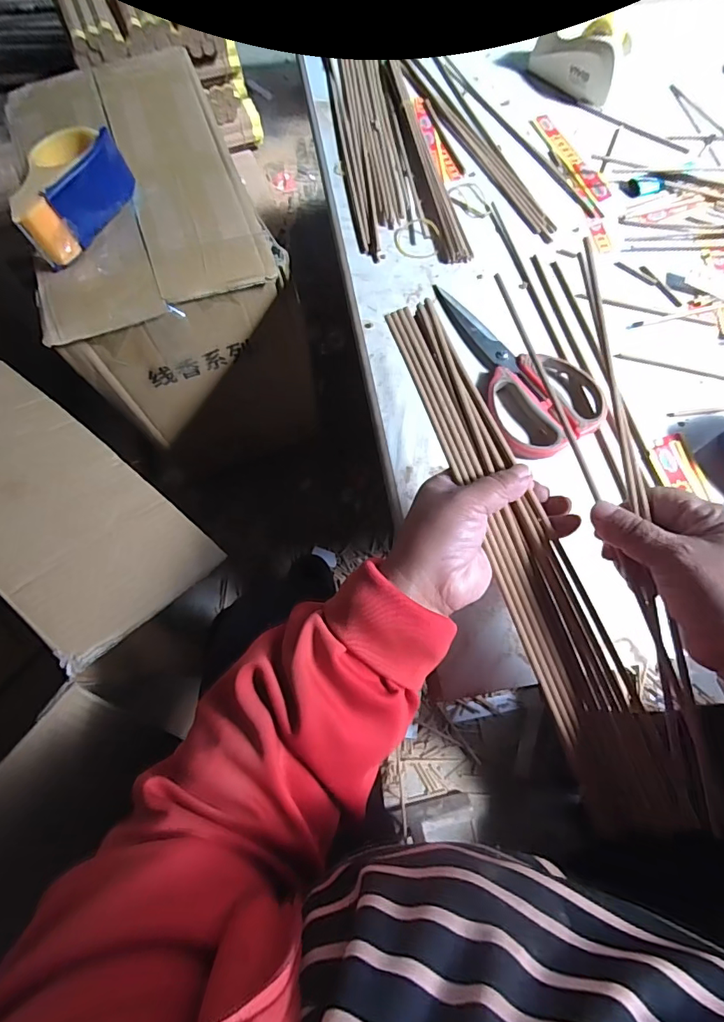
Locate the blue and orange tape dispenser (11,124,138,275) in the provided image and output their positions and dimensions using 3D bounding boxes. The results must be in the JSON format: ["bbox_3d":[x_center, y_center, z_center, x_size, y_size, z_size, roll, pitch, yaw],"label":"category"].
[{"bbox_3d":[-0.326,-0.349,0.517,0.082,0.061,0.156,21,72,7],"label":"blue and orange tape dispenser"}]

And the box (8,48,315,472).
[{"bbox_3d":[-0.274,-0.346,0.734,0.269,0.368,0.424,-19,72,-6],"label":"box"}]

